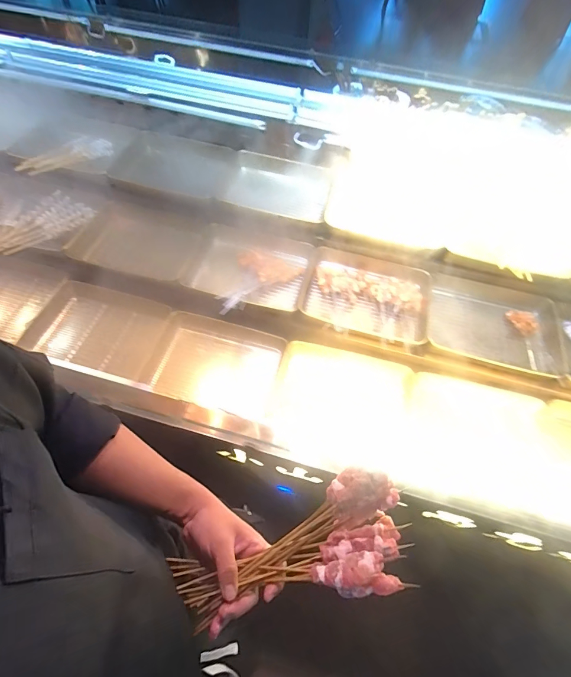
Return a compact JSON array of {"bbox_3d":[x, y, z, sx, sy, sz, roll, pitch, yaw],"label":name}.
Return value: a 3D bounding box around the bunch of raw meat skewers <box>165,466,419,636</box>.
[{"bbox_3d":[0.004,0.256,0.411,0.284,0.092,0.115,-24,61,3],"label":"bunch of raw meat skewers"}]

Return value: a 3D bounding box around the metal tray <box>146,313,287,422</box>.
[{"bbox_3d":[-0.190,0.081,1.009,0.335,0.107,0.228,12,58,4],"label":"metal tray"}]

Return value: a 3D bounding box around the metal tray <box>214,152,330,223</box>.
[{"bbox_3d":[-0.040,-0.534,1.246,0.389,0.186,0.035,19,31,15],"label":"metal tray"}]

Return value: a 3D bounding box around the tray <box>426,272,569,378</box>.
[{"bbox_3d":[0.586,-0.021,1.010,0.359,0.097,0.271,13,58,5],"label":"tray"}]

